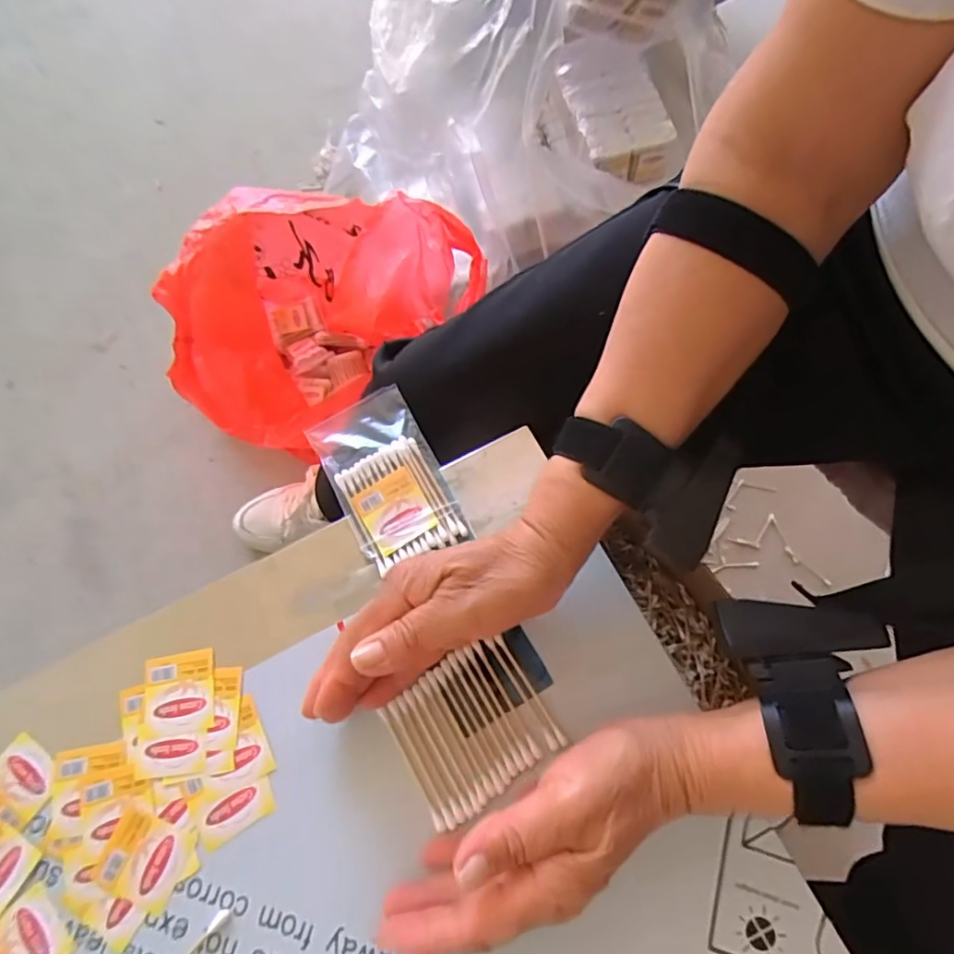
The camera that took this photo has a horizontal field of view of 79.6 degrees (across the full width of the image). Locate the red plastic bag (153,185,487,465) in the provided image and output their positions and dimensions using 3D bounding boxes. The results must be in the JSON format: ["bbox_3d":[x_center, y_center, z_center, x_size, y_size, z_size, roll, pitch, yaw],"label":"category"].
[{"bbox_3d":[-0.179,-0.208,0.769,0.354,0.235,0.317,0,72,2],"label":"red plastic bag"}]

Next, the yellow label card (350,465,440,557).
[{"bbox_3d":[-0.051,0.020,0.352,0.039,0.004,0.044,-30,74,-7],"label":"yellow label card"}]

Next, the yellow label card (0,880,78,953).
[{"bbox_3d":[-0.234,0.239,0.292,0.042,0.004,0.039,-42,75,-10],"label":"yellow label card"}]

